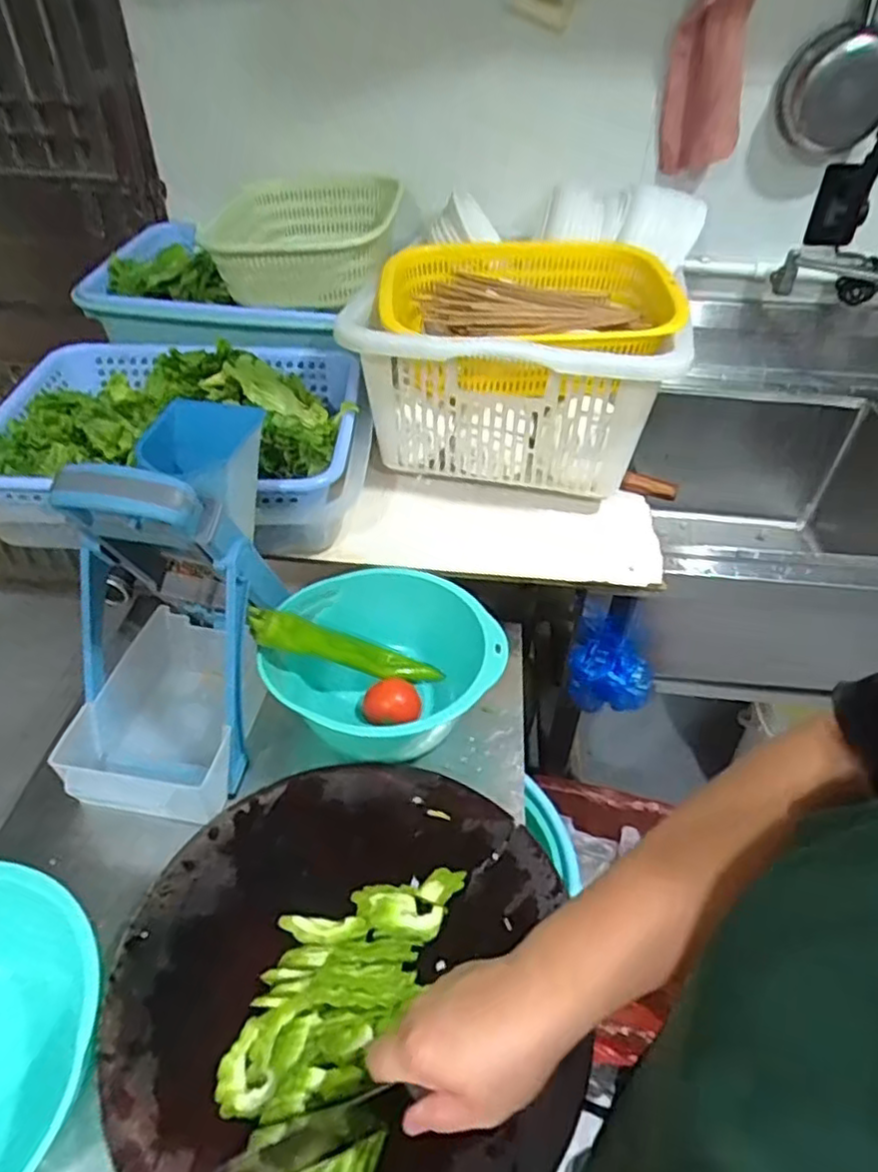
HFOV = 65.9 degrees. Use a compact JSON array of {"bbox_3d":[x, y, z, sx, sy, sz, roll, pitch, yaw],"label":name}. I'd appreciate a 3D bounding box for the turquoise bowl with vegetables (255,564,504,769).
[{"bbox_3d":[-0.051,0.092,0.693,0.217,0.118,0.193,-10,44,-14],"label":"turquoise bowl with vegetables"}]

